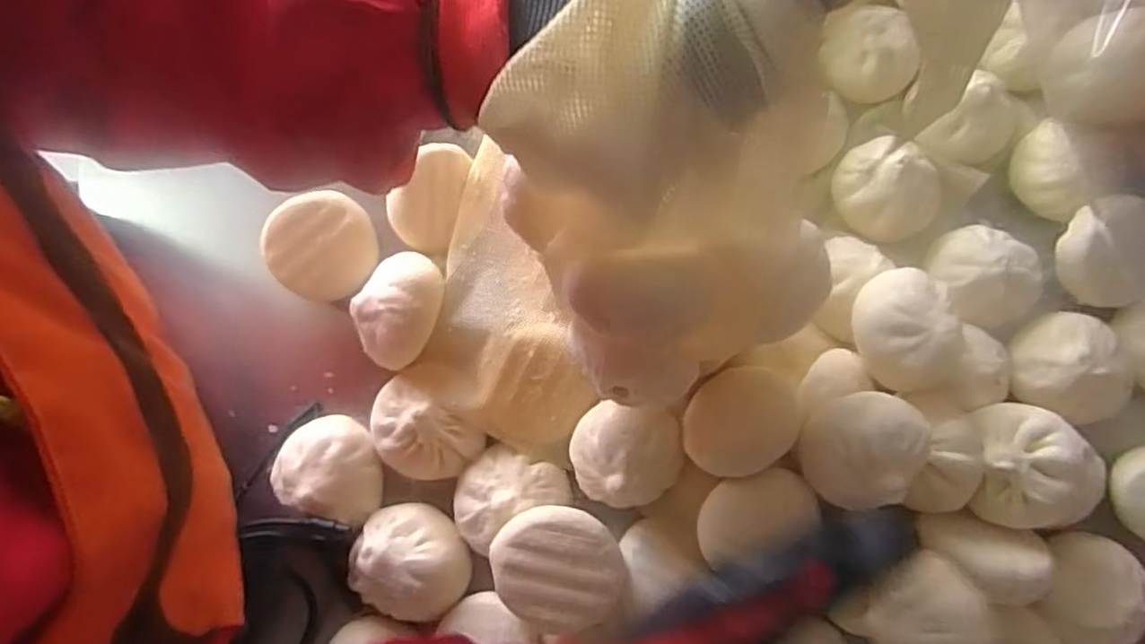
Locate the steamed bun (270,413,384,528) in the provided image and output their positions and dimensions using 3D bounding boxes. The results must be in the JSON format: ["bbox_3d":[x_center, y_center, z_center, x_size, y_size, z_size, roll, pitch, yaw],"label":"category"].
[{"bbox_3d":[-0.167,0.104,0.468,0.077,0.052,0.069,18,81,4],"label":"steamed bun"}]

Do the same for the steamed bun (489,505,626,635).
[{"bbox_3d":[-0.009,0.152,0.417,0.078,0.035,0.068,4,80,1],"label":"steamed bun"}]

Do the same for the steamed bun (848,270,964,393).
[{"bbox_3d":[0.207,0.007,0.426,0.055,0.046,0.072,-19,80,-3],"label":"steamed bun"}]

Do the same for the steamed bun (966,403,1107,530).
[{"bbox_3d":[0.288,0.088,0.416,0.074,0.040,0.075,-8,80,-1],"label":"steamed bun"}]

